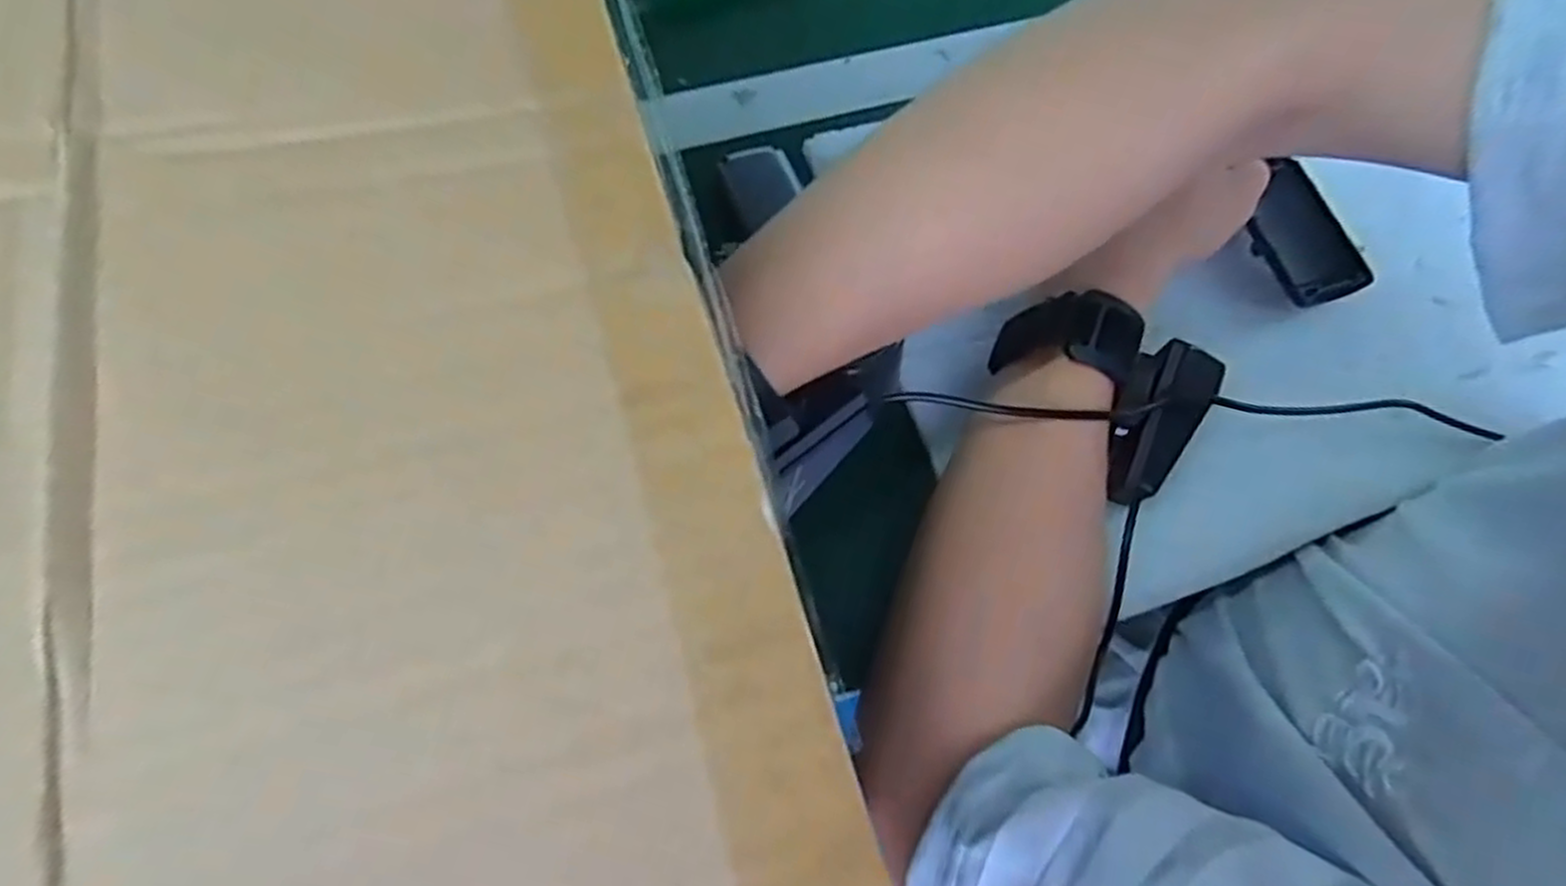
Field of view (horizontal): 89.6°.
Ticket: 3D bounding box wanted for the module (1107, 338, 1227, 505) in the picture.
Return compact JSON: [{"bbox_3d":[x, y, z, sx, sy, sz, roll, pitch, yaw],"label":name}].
[{"bbox_3d":[0.157,-0.011,0.332,0.030,0.019,0.071,32,69,11],"label":"module"}]

